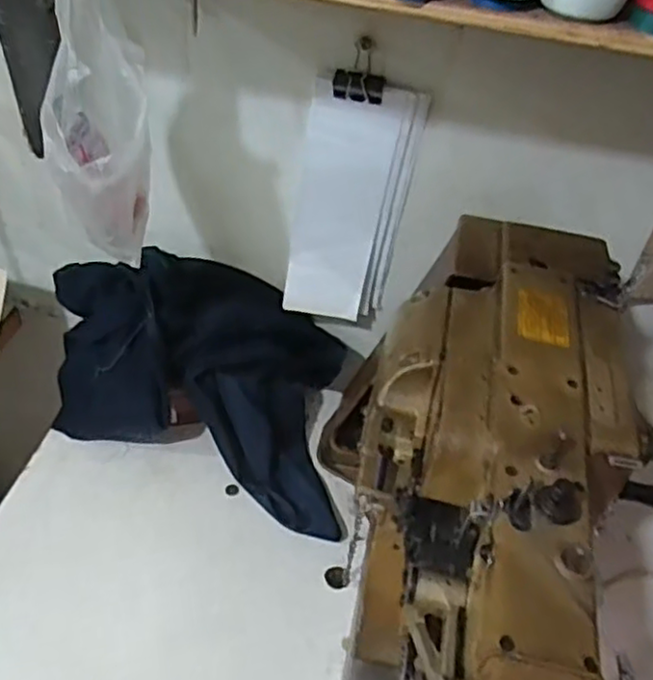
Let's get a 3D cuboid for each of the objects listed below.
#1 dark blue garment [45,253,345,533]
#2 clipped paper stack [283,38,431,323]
[{"bbox_3d":[-0.154,0.028,0.830,0.405,0.136,0.272,14,45,7],"label":"dark blue garment"},{"bbox_3d":[0.025,-0.150,0.778,0.127,0.292,0.038,11,44,4],"label":"clipped paper stack"}]

